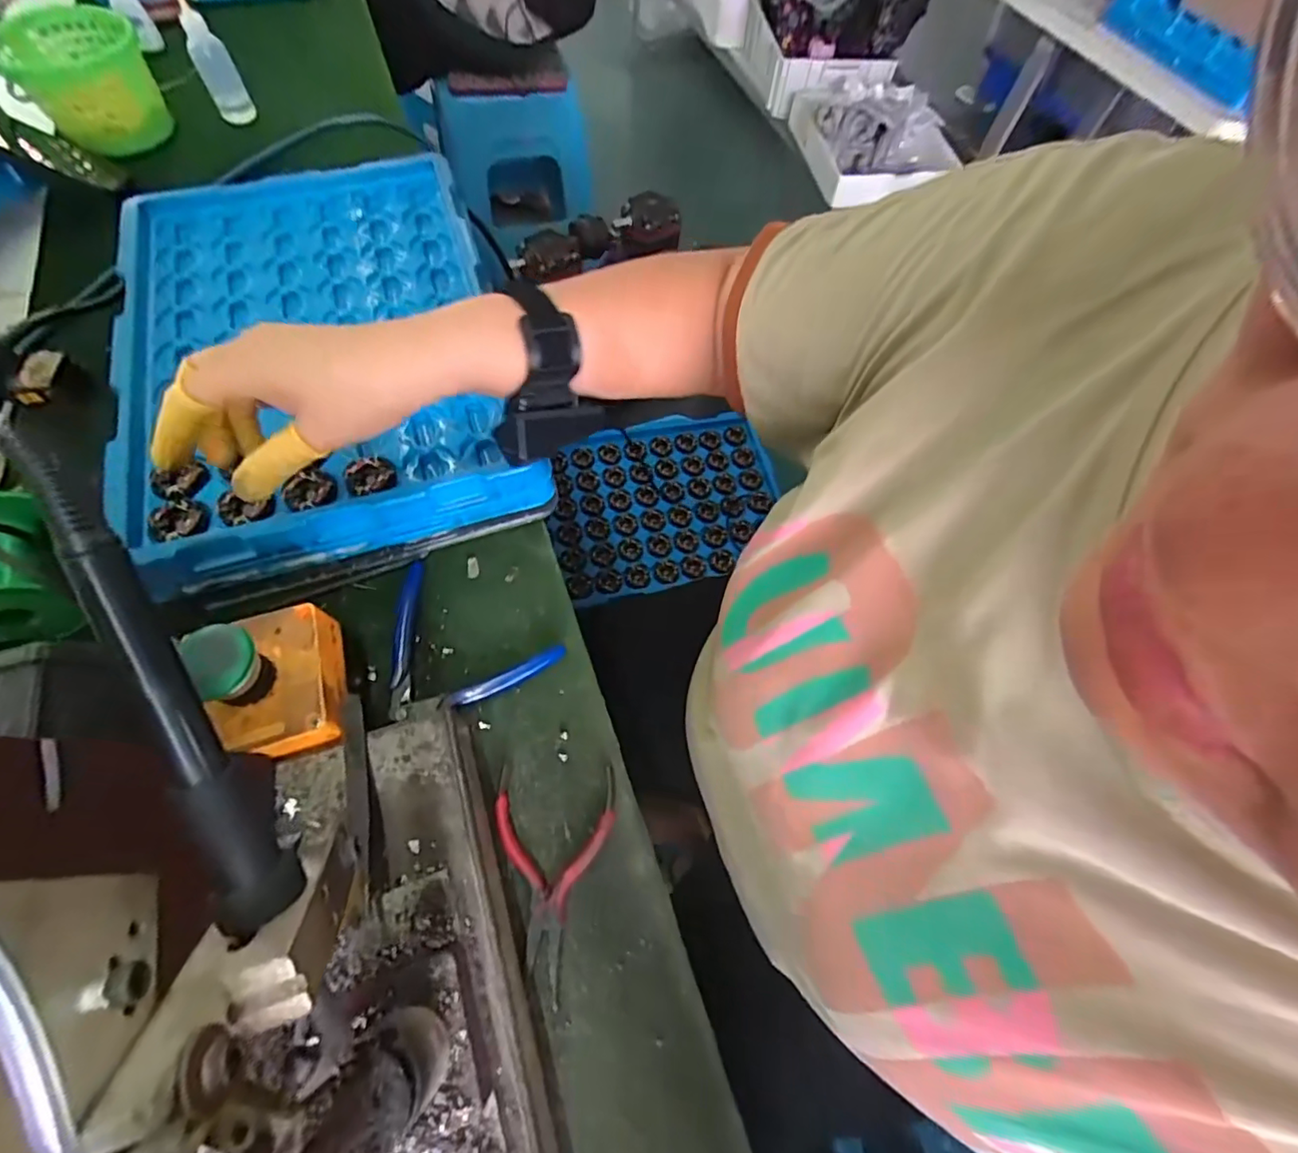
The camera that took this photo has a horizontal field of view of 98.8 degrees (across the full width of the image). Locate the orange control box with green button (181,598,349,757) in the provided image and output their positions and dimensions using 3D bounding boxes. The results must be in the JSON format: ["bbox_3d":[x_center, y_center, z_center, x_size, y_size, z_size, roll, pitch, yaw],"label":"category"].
[{"bbox_3d":[-0.205,0.053,0.298,0.057,0.060,0.079,-14,67,-9],"label":"orange control box with green button"}]

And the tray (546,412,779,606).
[{"bbox_3d":[0.021,-0.106,0.768,0.311,0.024,0.247,-14,67,-7],"label":"tray"}]

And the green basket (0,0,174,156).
[{"bbox_3d":[-0.582,-0.516,0.585,0.126,0.084,0.132,-34,71,-17],"label":"green basket"}]

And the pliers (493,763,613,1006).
[{"bbox_3d":[-0.053,0.173,0.322,0.069,0.013,0.117,-3,65,-5],"label":"pliers"}]

